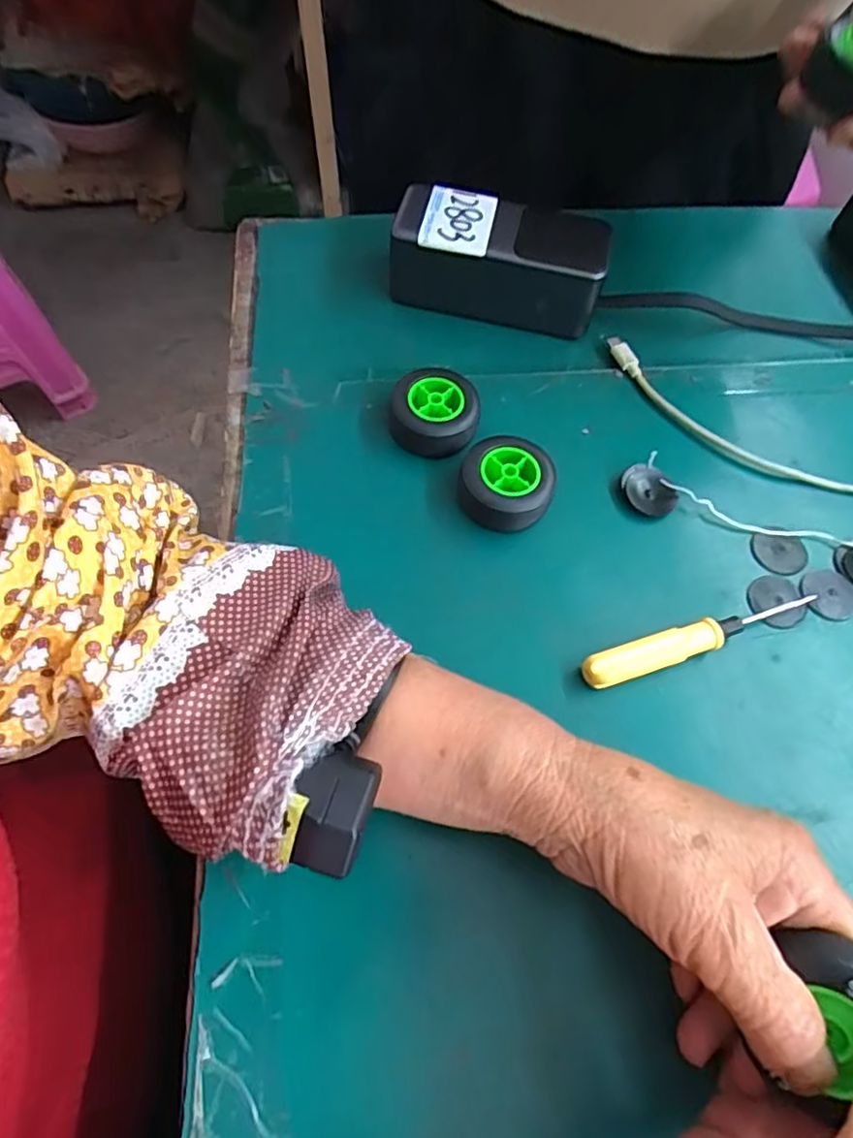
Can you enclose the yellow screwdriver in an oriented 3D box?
[{"bbox_3d":[0.131,0.033,0.296,0.122,0.015,0.014,-15,64,-11],"label":"yellow screwdriver"}]

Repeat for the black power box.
[{"bbox_3d":[0.045,-0.189,0.387,0.128,0.057,0.054,16,62,5],"label":"black power box"}]

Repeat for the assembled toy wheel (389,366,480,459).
[{"bbox_3d":[0.004,-0.085,0.344,0.049,0.024,0.046,1,62,-3],"label":"assembled toy wheel"}]

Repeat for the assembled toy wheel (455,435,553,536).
[{"bbox_3d":[0.042,-0.045,0.328,0.047,0.025,0.046,1,62,-3],"label":"assembled toy wheel"}]

